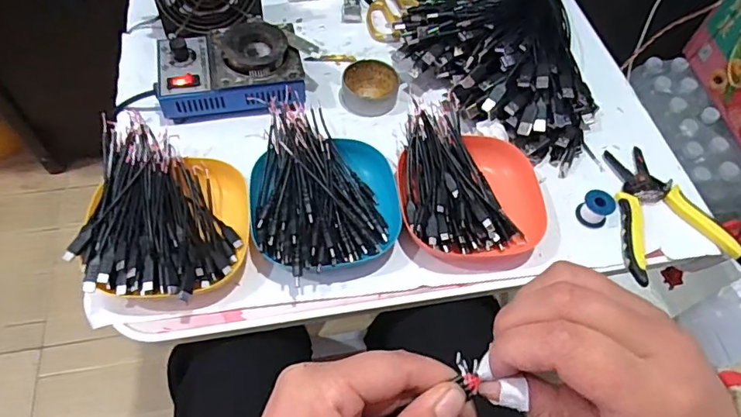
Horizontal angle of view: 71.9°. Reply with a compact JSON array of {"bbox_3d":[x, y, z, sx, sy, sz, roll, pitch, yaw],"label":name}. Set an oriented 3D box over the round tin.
[{"bbox_3d":[0.001,-0.138,0.583,0.063,0.020,0.066,4,59,-2],"label":"round tin"}]

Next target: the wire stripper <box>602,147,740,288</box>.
[{"bbox_3d":[0.293,0.000,0.523,0.116,0.016,0.155,-6,59,-8],"label":"wire stripper"}]

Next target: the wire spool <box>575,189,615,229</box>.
[{"bbox_3d":[0.225,0.001,0.512,0.030,0.031,0.028,2,59,-3],"label":"wire spool"}]

